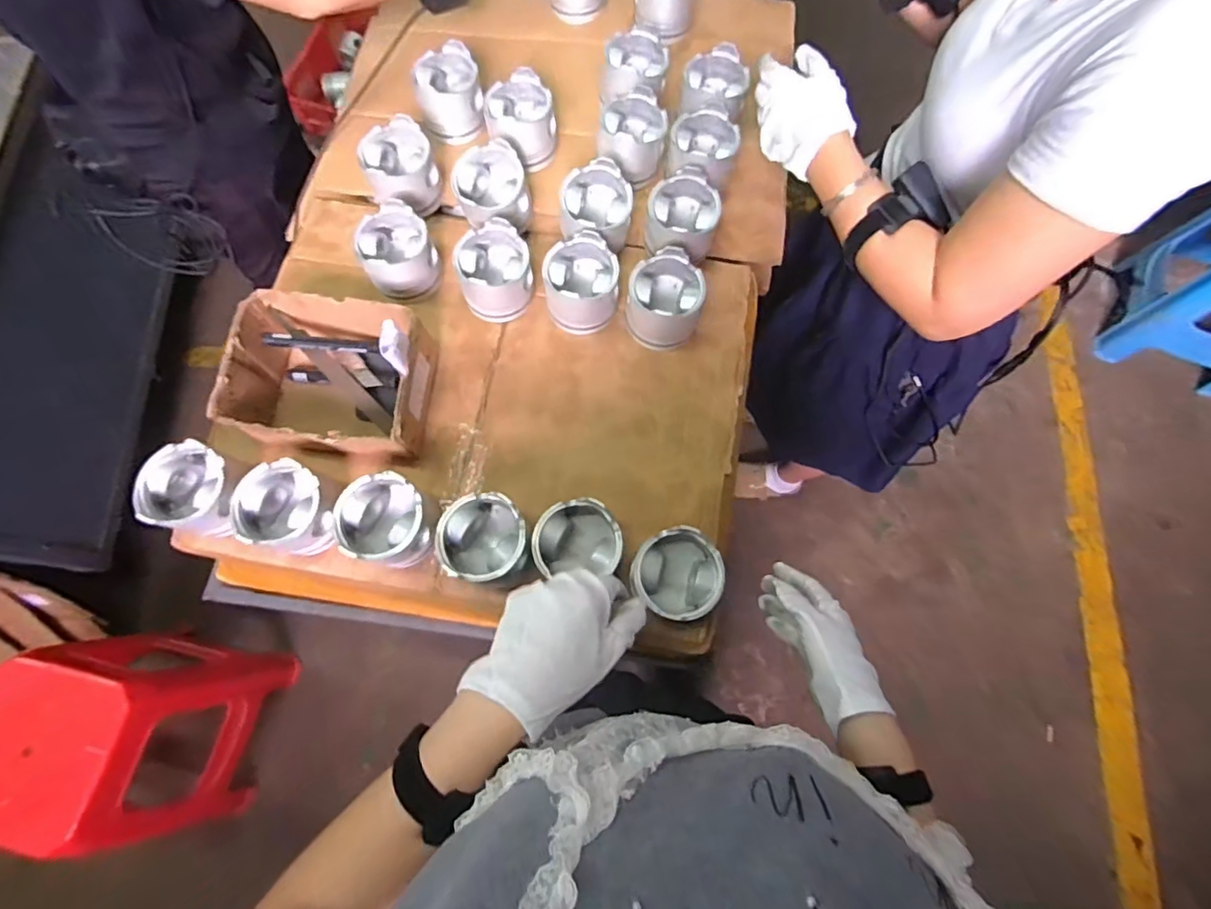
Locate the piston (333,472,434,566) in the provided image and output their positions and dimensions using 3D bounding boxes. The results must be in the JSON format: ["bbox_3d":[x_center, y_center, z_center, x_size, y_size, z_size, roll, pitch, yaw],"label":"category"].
[{"bbox_3d":[-0.240,0.075,0.619,0.089,0.066,0.091,0,71,1],"label":"piston"}]

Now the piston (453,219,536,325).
[{"bbox_3d":[-0.141,-0.236,0.724,0.091,0.081,0.099,0,71,1],"label":"piston"}]

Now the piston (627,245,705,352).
[{"bbox_3d":[0.076,-0.199,0.720,0.092,0.087,0.097,0,71,1],"label":"piston"}]

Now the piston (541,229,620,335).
[{"bbox_3d":[-0.031,-0.217,0.717,0.092,0.079,0.091,0,71,1],"label":"piston"}]

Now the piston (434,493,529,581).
[{"bbox_3d":[-0.130,0.092,0.608,0.091,0.056,0.090,0,71,1],"label":"piston"}]

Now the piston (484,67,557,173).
[{"bbox_3d":[-0.116,-0.455,0.785,0.095,0.085,0.096,-11,71,-3],"label":"piston"}]

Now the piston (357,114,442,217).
[{"bbox_3d":[-0.276,-0.385,0.765,0.093,0.082,0.091,0,71,1],"label":"piston"}]

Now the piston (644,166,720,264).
[{"bbox_3d":[0.100,-0.308,0.747,0.088,0.091,0.092,0,71,1],"label":"piston"}]

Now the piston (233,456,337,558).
[{"bbox_3d":[-0.353,0.064,0.631,0.087,0.079,0.095,0,71,1],"label":"piston"}]

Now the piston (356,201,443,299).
[{"bbox_3d":[-0.268,-0.262,0.722,0.091,0.078,0.098,-30,73,-9],"label":"piston"}]

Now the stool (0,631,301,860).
[{"bbox_3d":[-1.005,0.587,1.215,0.344,0.497,0.340,12,72,5],"label":"stool"}]

